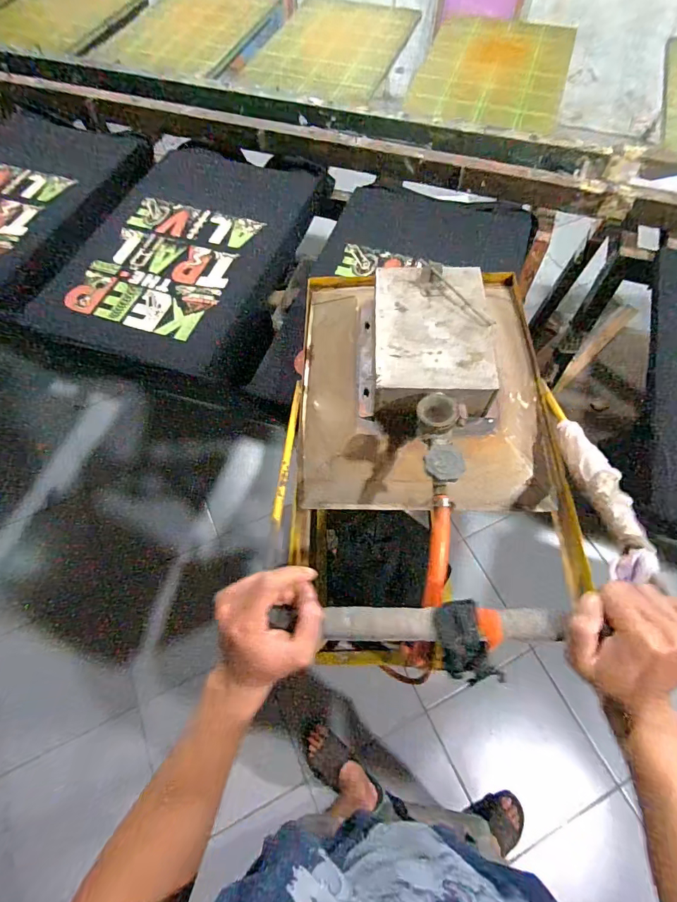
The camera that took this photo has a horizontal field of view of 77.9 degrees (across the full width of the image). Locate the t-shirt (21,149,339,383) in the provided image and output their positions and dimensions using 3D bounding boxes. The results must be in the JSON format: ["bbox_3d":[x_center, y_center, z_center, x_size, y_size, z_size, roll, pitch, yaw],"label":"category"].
[{"bbox_3d":[-0.310,-0.449,0.936,0.443,0.076,0.671,13,61,3],"label":"t-shirt"}]

